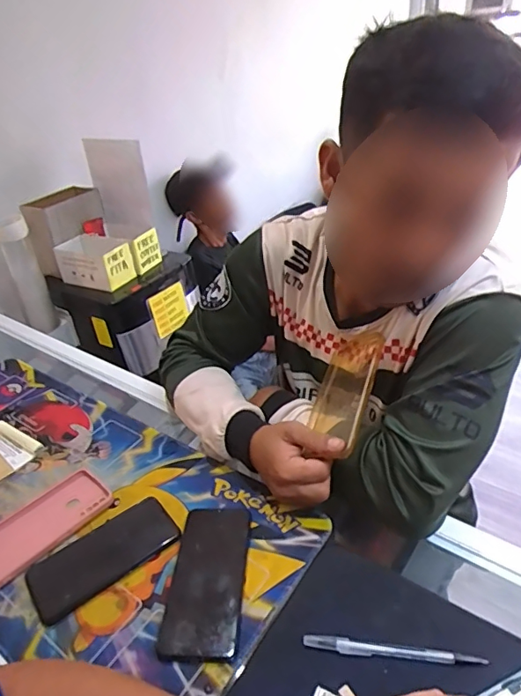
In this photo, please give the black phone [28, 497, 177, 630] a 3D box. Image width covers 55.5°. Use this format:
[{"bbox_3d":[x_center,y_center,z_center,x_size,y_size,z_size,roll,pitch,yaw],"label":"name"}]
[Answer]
[{"bbox_3d":[-0.173,0.229,0.550,0.157,0.010,0.074,-28,39,-29],"label":"black phone"}]

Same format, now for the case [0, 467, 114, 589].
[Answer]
[{"bbox_3d":[-0.260,0.209,0.589,0.086,0.013,0.163,23,43,37],"label":"case"}]

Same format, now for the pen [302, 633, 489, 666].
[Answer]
[{"bbox_3d":[0.120,0.272,0.446,0.160,0.010,0.014,0,34,10],"label":"pen"}]

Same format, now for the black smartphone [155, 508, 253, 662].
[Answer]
[{"bbox_3d":[-0.055,0.236,0.521,0.074,0.013,0.167,-3,33,6],"label":"black smartphone"}]

